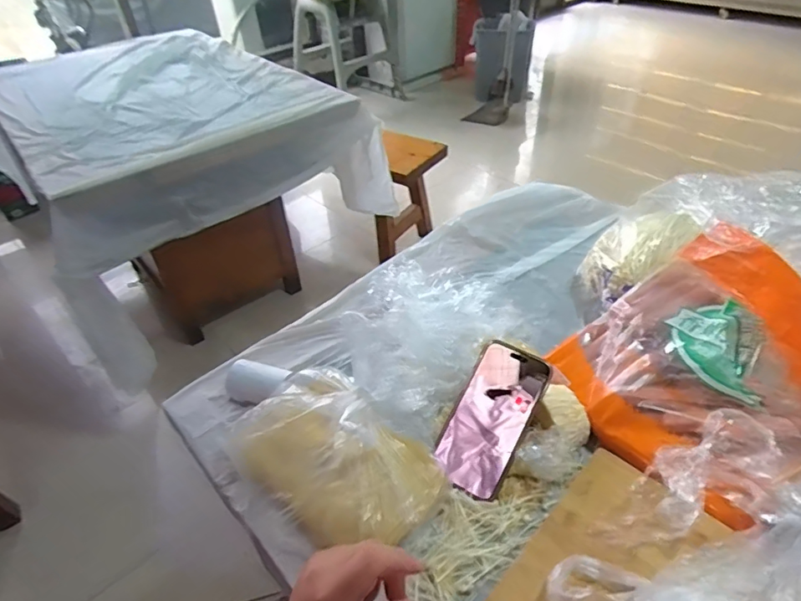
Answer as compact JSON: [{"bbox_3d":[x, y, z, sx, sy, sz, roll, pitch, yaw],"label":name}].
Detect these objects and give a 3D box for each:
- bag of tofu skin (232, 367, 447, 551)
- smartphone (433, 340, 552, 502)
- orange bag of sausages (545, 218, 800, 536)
[{"bbox_3d":[-0.070,0.155,0.524,0.146,0.064,0.215,-34,50,-30],"label":"bag of tofu skin"},{"bbox_3d":[0.096,0.124,0.541,0.077,0.010,0.159,22,77,24],"label":"smartphone"},{"bbox_3d":[0.332,0.057,0.549,0.266,0.119,0.266,-31,48,-28],"label":"orange bag of sausages"}]

